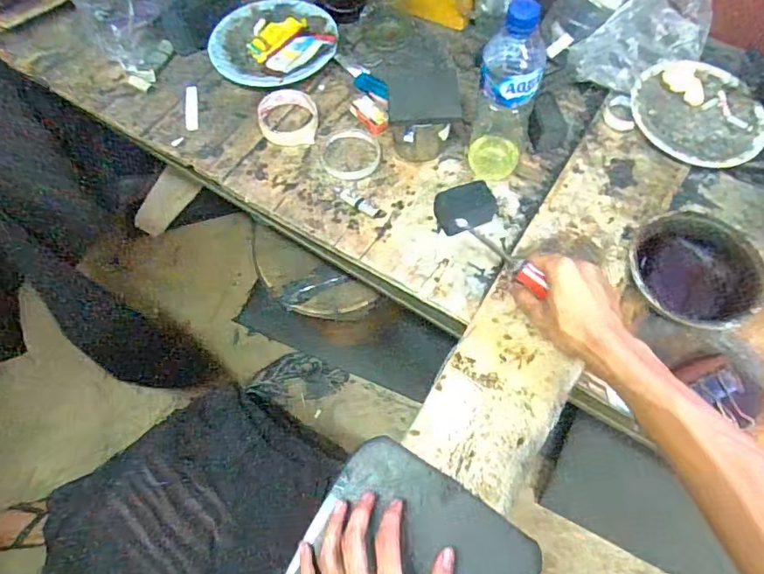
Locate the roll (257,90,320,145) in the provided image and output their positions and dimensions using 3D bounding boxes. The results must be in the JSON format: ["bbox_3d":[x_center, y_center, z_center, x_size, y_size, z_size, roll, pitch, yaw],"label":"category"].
[{"bbox_3d":[-0.135,-0.246,0.715,0.082,0.019,0.094,-6,65,-1],"label":"roll"}]

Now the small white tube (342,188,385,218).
[{"bbox_3d":[-0.027,-0.109,0.647,0.069,0.009,0.018,33,70,16],"label":"small white tube"}]

